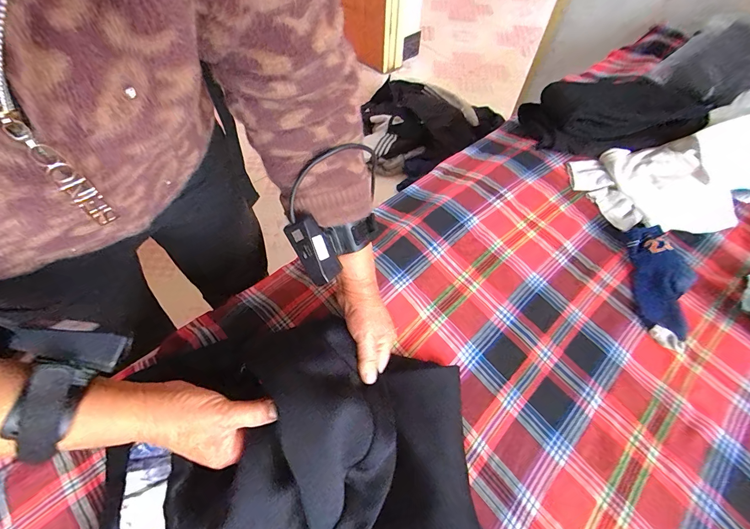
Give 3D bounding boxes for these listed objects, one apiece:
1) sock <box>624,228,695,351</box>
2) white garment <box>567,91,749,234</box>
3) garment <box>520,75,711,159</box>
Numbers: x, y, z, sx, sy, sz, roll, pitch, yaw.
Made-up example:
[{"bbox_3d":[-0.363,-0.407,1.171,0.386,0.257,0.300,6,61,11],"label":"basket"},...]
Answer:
[{"bbox_3d":[0.440,0.028,0.519,0.089,0.038,0.198,11,58,4],"label":"sock"},{"bbox_3d":[0.659,-0.195,0.627,0.556,0.087,0.296,-16,59,6],"label":"white garment"},{"bbox_3d":[0.475,-0.301,0.686,0.314,0.093,0.162,2,58,-2],"label":"garment"}]

